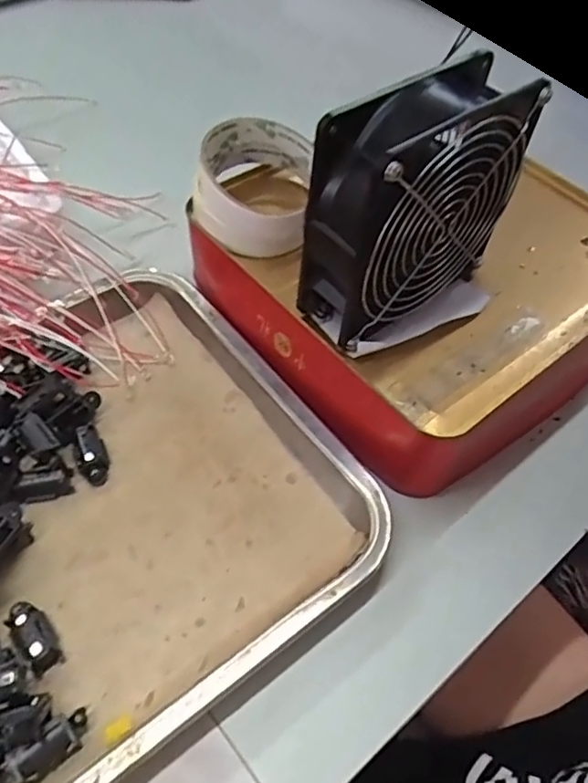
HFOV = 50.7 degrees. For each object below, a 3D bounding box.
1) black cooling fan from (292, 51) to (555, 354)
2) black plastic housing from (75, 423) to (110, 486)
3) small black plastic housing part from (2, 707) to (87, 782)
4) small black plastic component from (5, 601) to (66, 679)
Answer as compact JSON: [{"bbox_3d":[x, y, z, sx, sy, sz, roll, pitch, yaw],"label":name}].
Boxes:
[{"bbox_3d":[0.060,-0.100,0.313,0.112,0.128,0.050,-33,63,-24],"label":"black cooling fan"},{"bbox_3d":[-0.116,0.036,0.354,0.017,0.014,0.037,-15,70,-15],"label":"black plastic housing"},{"bbox_3d":[-0.105,0.155,0.270,0.034,0.017,0.015,-37,64,-26],"label":"small black plastic housing part"},{"bbox_3d":[-0.125,0.116,0.297,0.017,0.016,0.036,-32,63,-24],"label":"small black plastic component"}]

